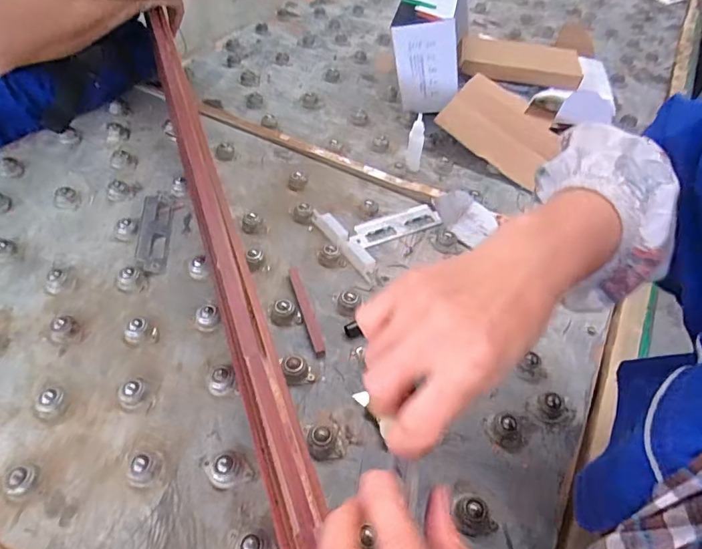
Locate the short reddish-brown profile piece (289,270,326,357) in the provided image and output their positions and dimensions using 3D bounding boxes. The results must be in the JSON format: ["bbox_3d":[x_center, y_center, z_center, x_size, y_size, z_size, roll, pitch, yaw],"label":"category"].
[{"bbox_3d":[-0.051,0.040,0.502,0.012,0.013,0.119,-13,52,-15],"label":"short reddish-brown profile piece"}]

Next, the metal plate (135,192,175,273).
[{"bbox_3d":[-0.253,-0.058,0.574,0.036,0.012,0.136,-6,49,-8],"label":"metal plate"}]

